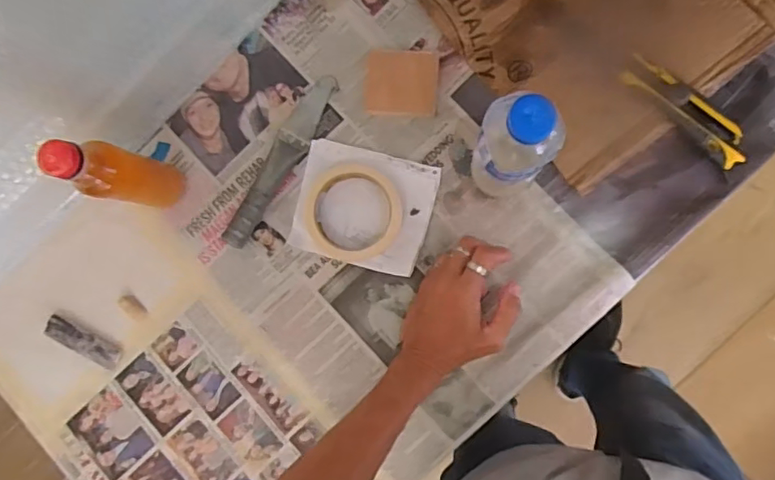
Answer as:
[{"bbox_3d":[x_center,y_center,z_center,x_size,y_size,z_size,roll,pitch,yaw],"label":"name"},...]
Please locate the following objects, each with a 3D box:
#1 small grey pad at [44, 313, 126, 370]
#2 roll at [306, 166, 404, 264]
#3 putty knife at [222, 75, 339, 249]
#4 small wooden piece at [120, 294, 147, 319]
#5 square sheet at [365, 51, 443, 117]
[{"bbox_3d":[-0.332,0.111,0.607,0.087,0.008,0.028,25,90,9],"label":"small grey pad"},{"bbox_3d":[-0.035,-0.028,0.573,0.099,0.012,0.098,-1,86,9],"label":"roll"},{"bbox_3d":[-0.114,-0.086,0.585,0.034,0.024,0.201,32,91,9],"label":"putty knife"},{"bbox_3d":[-0.275,0.072,0.603,0.033,0.007,0.015,42,93,9],"label":"small wooden piece"},{"bbox_3d":[0.015,-0.162,0.578,0.073,0.011,0.066,3,93,4],"label":"square sheet"}]

